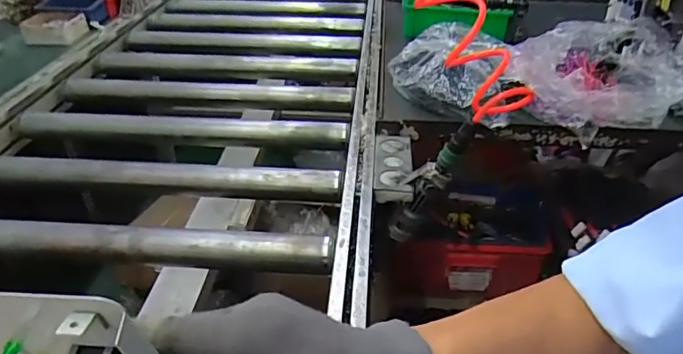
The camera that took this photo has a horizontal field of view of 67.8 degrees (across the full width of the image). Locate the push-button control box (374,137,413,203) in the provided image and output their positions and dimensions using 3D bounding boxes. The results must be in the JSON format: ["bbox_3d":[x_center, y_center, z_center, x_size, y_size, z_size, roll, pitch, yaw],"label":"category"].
[{"bbox_3d":[0.078,-0.017,0.769,0.056,0.028,0.151,3,35,4],"label":"push-button control box"}]

